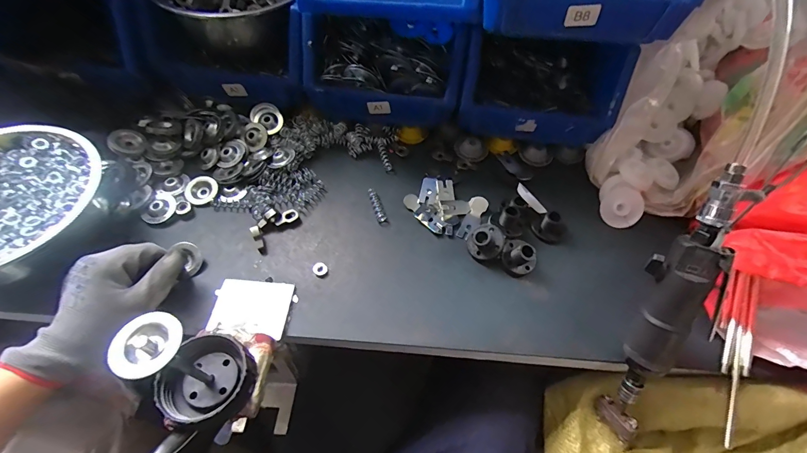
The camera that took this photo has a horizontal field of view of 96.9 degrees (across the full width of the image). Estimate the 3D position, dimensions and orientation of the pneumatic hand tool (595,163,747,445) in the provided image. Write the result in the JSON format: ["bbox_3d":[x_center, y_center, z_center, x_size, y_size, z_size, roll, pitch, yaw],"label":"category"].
[{"bbox_3d":[0.242,0.087,0.332,0.048,0.290,0.040,7,23,0],"label":"pneumatic hand tool"}]

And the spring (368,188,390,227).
[{"bbox_3d":[-0.032,-0.025,0.454,0.013,0.010,0.056,-17,60,-14],"label":"spring"}]

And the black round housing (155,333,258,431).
[{"bbox_3d":[-0.155,0.123,0.287,0.061,0.028,0.064,2,58,-3],"label":"black round housing"}]

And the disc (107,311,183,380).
[{"bbox_3d":[-0.153,0.071,0.215,0.033,0.009,0.038,7,58,0],"label":"disc"}]

